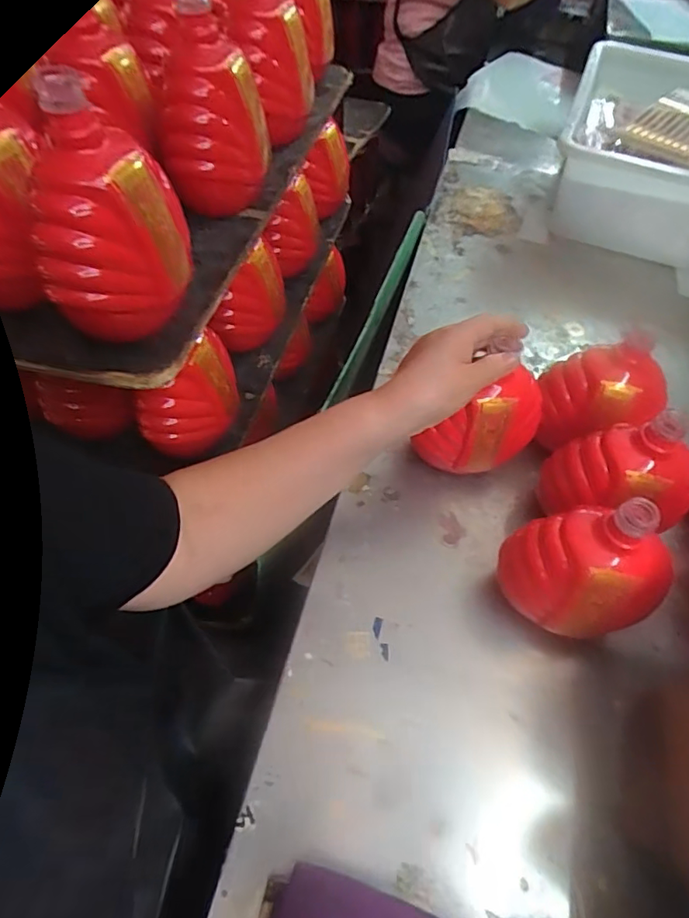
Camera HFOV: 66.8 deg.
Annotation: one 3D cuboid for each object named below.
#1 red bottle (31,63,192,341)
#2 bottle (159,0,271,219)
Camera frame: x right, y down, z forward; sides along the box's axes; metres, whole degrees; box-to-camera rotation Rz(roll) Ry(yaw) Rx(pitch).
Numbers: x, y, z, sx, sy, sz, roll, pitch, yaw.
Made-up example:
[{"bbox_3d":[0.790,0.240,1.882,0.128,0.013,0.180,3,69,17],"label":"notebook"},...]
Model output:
[{"bbox_3d":[-0.158,-0.153,0.353,0.091,0.153,0.081,-12,57,-9],"label":"red bottle"},{"bbox_3d":[-0.113,-0.286,0.440,0.082,0.146,0.069,1,55,0],"label":"bottle"}]

